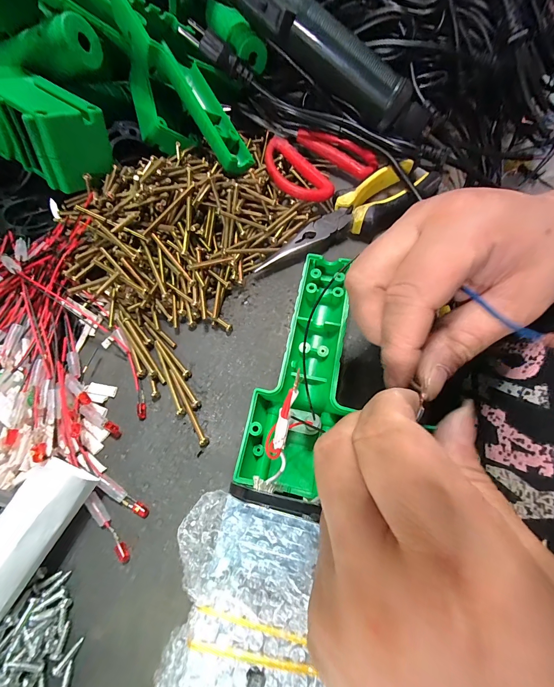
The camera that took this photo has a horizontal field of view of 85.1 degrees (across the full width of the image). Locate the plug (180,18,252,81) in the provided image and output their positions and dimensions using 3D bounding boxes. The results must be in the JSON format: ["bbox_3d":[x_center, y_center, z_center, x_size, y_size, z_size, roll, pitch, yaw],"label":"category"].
[{"bbox_3d":[-0.053,-0.268,0.276,0.066,0.015,0.016,28,67,-18],"label":"plug"}]

